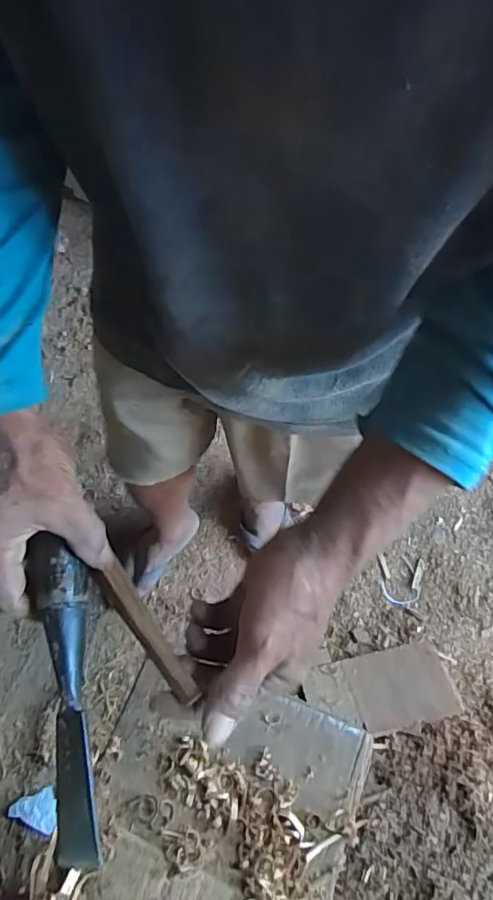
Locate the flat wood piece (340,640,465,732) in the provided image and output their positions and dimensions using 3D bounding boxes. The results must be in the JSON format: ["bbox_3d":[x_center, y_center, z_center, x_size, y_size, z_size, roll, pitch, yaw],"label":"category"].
[{"bbox_3d":[0.294,0.450,1.024,0.182,0.008,0.140,-12,50,-5],"label":"flat wood piece"}]

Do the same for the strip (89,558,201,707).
[{"bbox_3d":[-0.067,0.121,0.357,0.019,0.010,0.107,-35,65,-15],"label":"strip"}]

